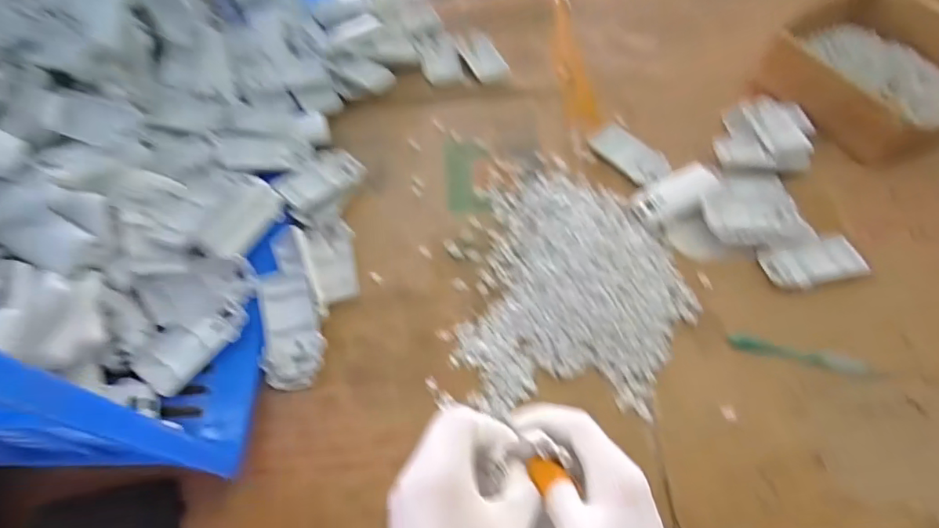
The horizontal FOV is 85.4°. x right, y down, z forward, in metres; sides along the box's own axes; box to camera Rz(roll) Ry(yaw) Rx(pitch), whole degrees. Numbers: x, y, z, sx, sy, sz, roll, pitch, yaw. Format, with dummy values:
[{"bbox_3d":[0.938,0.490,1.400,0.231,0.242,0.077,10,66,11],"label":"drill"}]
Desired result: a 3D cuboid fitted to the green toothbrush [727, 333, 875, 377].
[{"bbox_3d":[0.317,0.086,0.487,0.132,0.014,0.019,11,63,8],"label":"green toothbrush"}]

